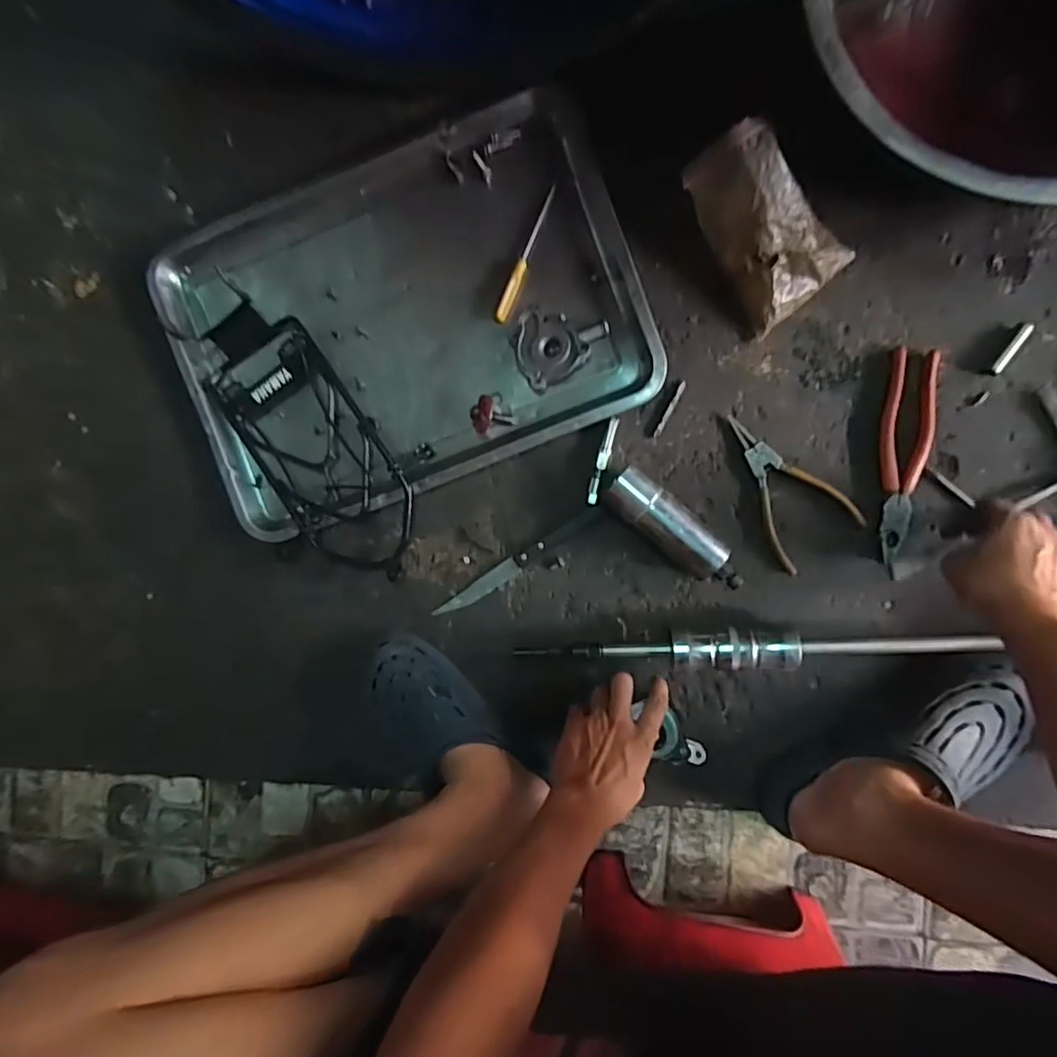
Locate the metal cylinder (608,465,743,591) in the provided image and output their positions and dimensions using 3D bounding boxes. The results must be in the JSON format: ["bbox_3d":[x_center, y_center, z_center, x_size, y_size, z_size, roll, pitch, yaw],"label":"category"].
[{"bbox_3d":[0.149,0.003,0.583,0.161,0.046,0.048,41,98,3],"label":"metal cylinder"}]

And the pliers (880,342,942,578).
[{"bbox_3d":[0.370,-0.064,0.562,0.050,0.026,0.214,6,95,7],"label":"pliers"}]

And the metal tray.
[{"bbox_3d":[-0.137,-0.220,0.610,0.486,0.030,0.340,-20,91,8],"label":"metal tray"}]

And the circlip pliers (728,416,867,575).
[{"bbox_3d":[0.251,-0.042,0.584,0.088,0.010,0.160,-40,89,8],"label":"circlip pliers"}]

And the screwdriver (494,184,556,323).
[{"bbox_3d":[-0.001,-0.283,0.597,0.014,0.013,0.143,24,97,5],"label":"screwdriver"}]

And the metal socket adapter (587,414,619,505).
[{"bbox_3d":[0.077,-0.070,0.599,0.012,0.008,0.092,17,96,5],"label":"metal socket adapter"}]

